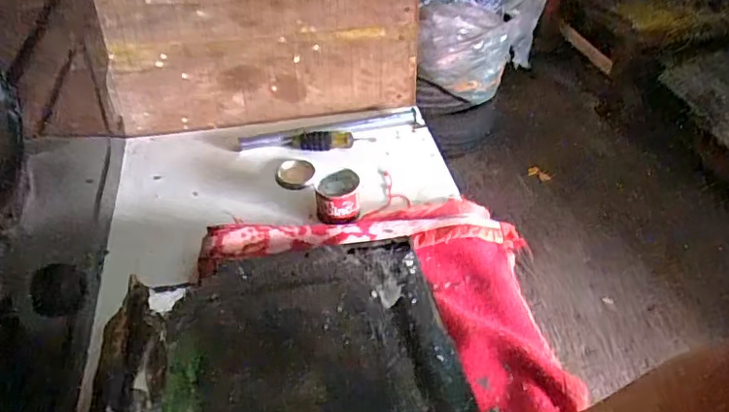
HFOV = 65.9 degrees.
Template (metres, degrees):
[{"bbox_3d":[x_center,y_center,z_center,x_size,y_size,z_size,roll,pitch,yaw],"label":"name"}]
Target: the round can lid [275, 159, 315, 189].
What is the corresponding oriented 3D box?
[{"bbox_3d":[-0.120,-0.057,0.978,0.061,0.020,0.071,2,42,0],"label":"round can lid"}]

